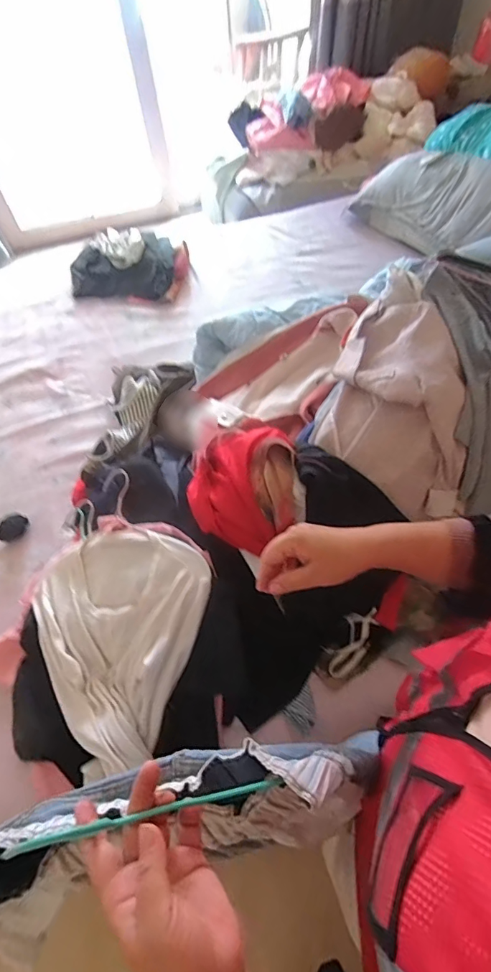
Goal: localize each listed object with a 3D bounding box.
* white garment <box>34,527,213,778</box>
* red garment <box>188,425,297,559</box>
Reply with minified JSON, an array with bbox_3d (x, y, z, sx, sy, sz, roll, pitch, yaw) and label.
[{"bbox_3d":[-0.274,0.264,0.839,0.360,0.145,0.382,18,62,15],"label":"white garment"},{"bbox_3d":[0.004,-0.011,0.826,0.199,0.113,0.208,-2,59,3],"label":"red garment"}]

